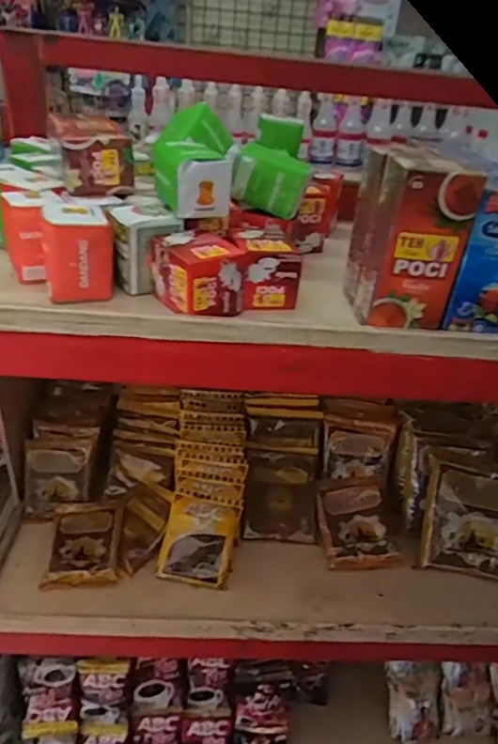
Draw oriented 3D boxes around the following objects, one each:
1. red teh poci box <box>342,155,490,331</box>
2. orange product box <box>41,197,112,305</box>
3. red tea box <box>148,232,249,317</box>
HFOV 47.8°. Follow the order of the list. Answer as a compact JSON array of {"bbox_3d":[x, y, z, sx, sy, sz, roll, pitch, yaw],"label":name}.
[{"bbox_3d":[0.135,-0.115,0.486,0.078,0.131,0.101,5,31,0],"label":"red teh poci box"},{"bbox_3d":[-0.152,-0.112,0.504,0.059,0.072,0.079,-2,32,-13],"label":"orange product box"},{"bbox_3d":[-0.046,-0.087,0.496,0.056,0.056,0.072,-18,38,-33],"label":"red tea box"}]

